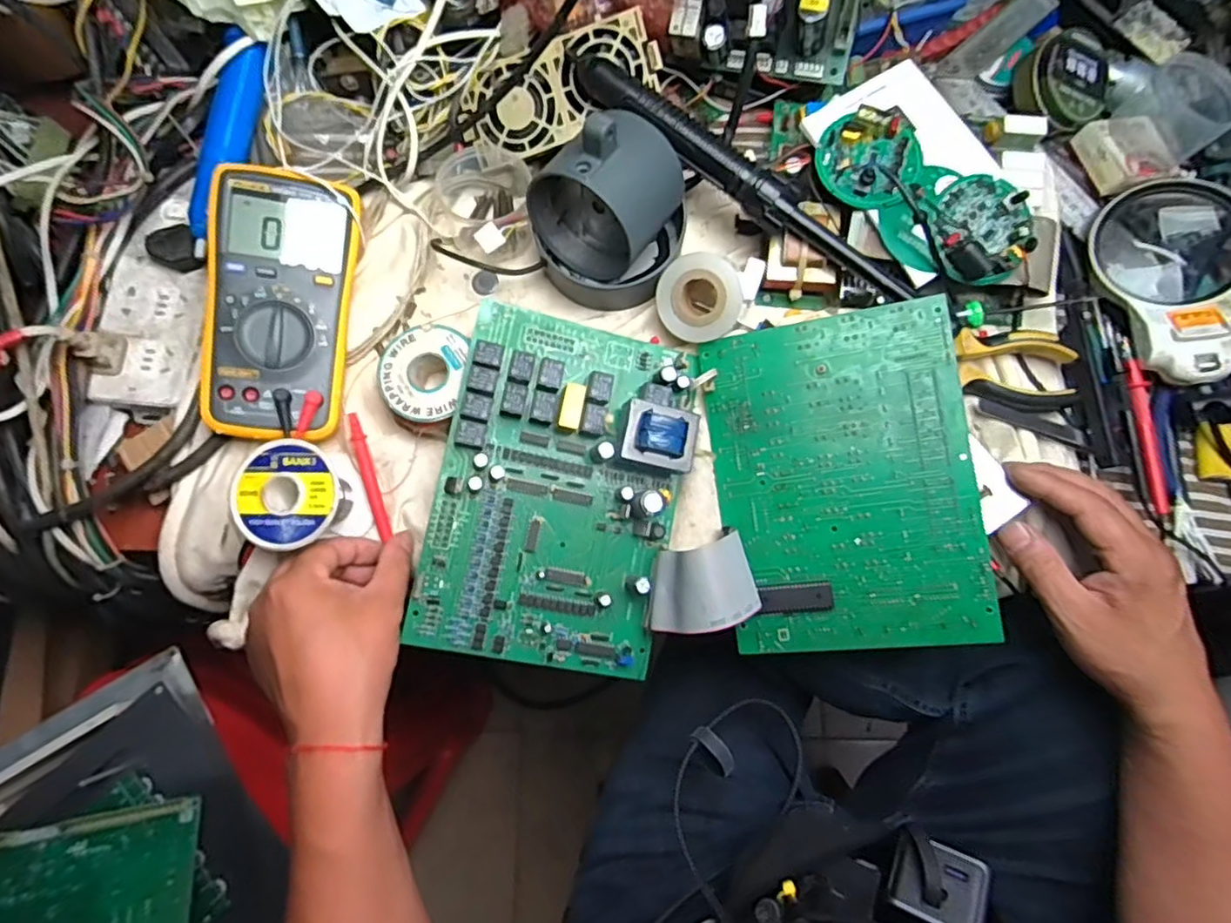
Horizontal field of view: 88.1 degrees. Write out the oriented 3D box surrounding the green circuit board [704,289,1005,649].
[{"bbox_3d":[0.148,0.013,0.417,0.157,0.006,0.215,-9,86,18],"label":"green circuit board"}]

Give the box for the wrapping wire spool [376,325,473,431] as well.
[{"bbox_3d":[-0.132,-0.056,0.441,0.057,0.027,0.070,9,80,1],"label":"wrapping wire spool"}]

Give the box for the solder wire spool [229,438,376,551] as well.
[{"bbox_3d":[-0.202,0.024,0.407,0.059,0.054,0.063,0,80,-1],"label":"solder wire spool"}]

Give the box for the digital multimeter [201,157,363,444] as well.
[{"bbox_3d":[-0.228,-0.105,0.435,0.088,0.041,0.176,6,84,-22],"label":"digital multimeter"}]

